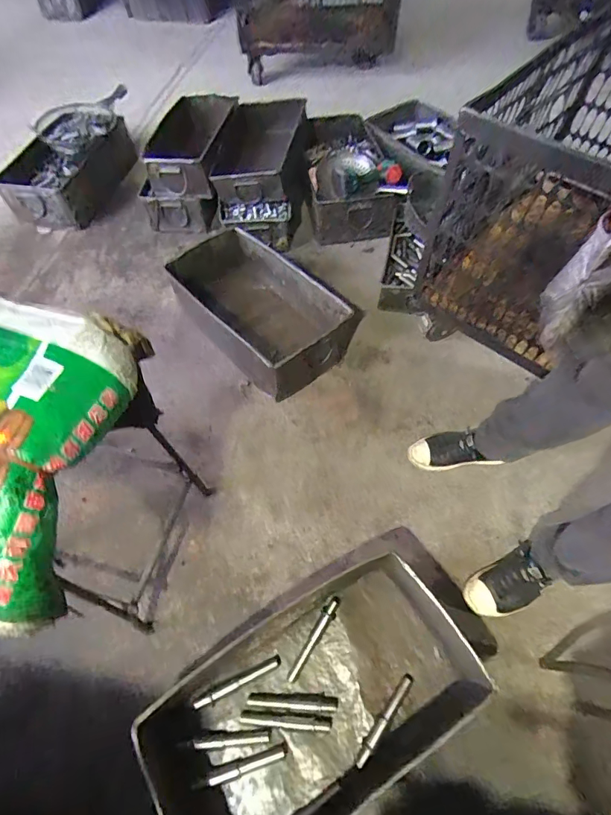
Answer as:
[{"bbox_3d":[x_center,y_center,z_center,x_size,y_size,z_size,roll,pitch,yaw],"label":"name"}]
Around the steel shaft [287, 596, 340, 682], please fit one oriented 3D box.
[{"bbox_3d":[0.018,0.509,0.949,0.028,0.023,0.190,31,64,18],"label":"steel shaft"}]

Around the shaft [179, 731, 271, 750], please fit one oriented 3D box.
[{"bbox_3d":[-0.160,0.666,0.856,0.177,0.013,0.021,-5,59,-1],"label":"shaft"}]

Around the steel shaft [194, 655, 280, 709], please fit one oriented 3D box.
[{"bbox_3d":[-0.143,0.582,0.910,0.186,0.018,0.023,-22,61,-12],"label":"steel shaft"}]

